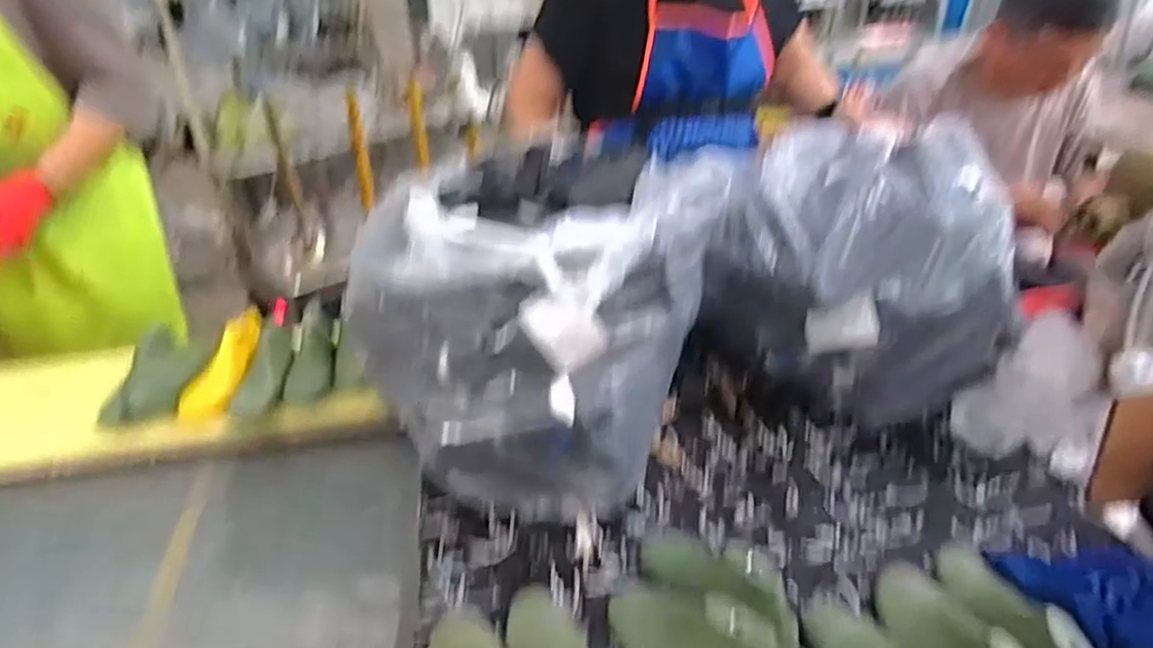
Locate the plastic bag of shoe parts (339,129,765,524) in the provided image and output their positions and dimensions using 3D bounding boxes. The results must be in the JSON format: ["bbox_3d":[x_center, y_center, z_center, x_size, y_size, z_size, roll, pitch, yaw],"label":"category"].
[{"bbox_3d":[-0.017,-0.026,0.975,0.348,0.360,0.481,13,34,26],"label":"plastic bag of shoe parts"}]

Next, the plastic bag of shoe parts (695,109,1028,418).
[{"bbox_3d":[0.405,-0.070,1.068,0.390,0.347,0.316,13,34,26],"label":"plastic bag of shoe parts"}]

